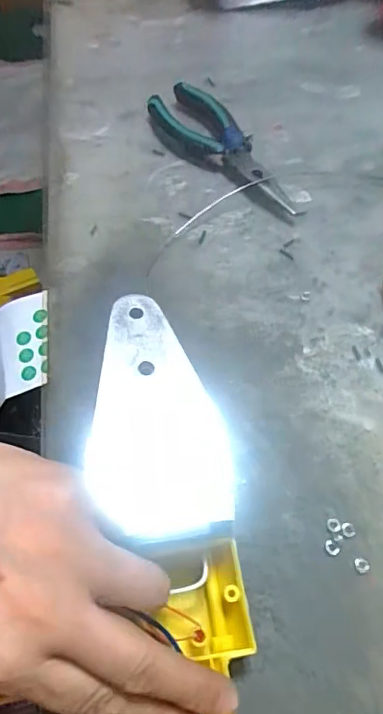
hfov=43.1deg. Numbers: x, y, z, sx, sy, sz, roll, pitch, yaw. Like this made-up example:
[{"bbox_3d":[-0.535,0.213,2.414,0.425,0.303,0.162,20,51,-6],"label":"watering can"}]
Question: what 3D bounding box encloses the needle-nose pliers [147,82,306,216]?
[{"bbox_3d":[0.025,-0.163,0.377,0.041,0.023,0.159,-35,67,-17],"label":"needle-nose pliers"}]

